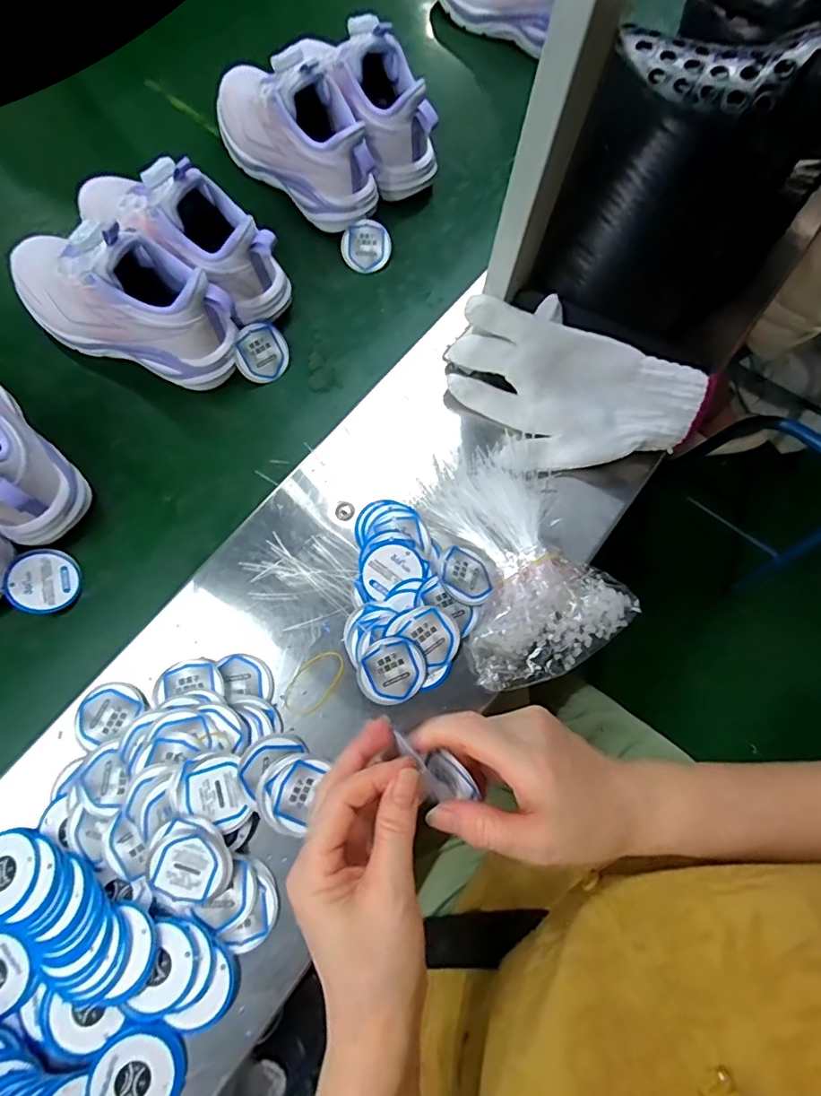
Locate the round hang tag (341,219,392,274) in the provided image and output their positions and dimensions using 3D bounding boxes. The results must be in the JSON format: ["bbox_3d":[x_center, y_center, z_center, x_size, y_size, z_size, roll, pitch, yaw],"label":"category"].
[{"bbox_3d":[-0.044,-0.304,0.532,0.049,0.004,0.047,0,98,-2],"label":"round hang tag"}]

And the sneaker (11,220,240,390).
[{"bbox_3d":[-0.248,-0.213,0.443,0.208,0.115,0.075,21,72,1],"label":"sneaker"}]

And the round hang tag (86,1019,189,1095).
[{"bbox_3d":[-0.161,0.310,0.309,0.051,0.010,0.048,1,70,-2],"label":"round hang tag"}]

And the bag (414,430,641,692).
[{"bbox_3d":[0.083,0.002,0.412,0.125,0.024,0.189,-19,72,-10],"label":"bag"}]

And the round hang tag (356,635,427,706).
[{"bbox_3d":[-0.014,0.089,0.382,0.049,0.007,0.048,-1,97,-11],"label":"round hang tag"}]

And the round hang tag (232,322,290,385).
[{"bbox_3d":[-0.135,-0.176,0.477,0.050,0.048,0.004,-28,30,-26],"label":"round hang tag"}]

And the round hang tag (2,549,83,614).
[{"bbox_3d":[-0.287,0.026,0.412,0.049,0.004,0.050,14,65,-32],"label":"round hang tag"}]

